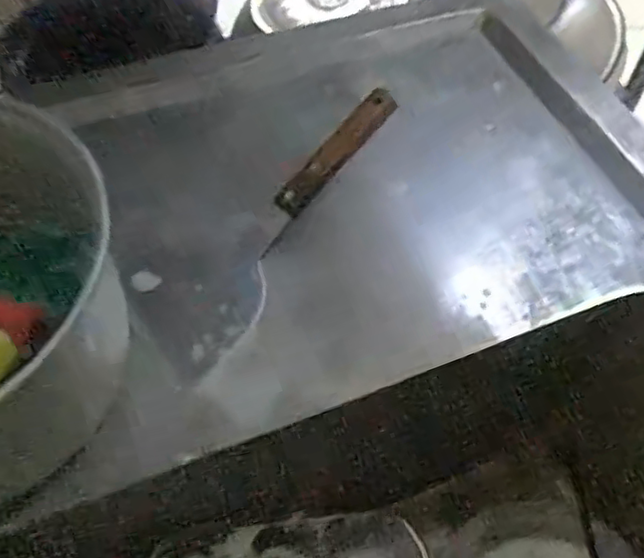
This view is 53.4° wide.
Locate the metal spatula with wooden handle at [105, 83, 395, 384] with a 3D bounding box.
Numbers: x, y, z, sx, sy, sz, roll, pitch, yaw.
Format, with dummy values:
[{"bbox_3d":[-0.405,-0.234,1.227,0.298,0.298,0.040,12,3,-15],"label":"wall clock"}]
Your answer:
[{"bbox_3d":[-0.040,-0.048,0.469,0.106,0.024,0.243,40,80,23],"label":"metal spatula with wooden handle"}]

